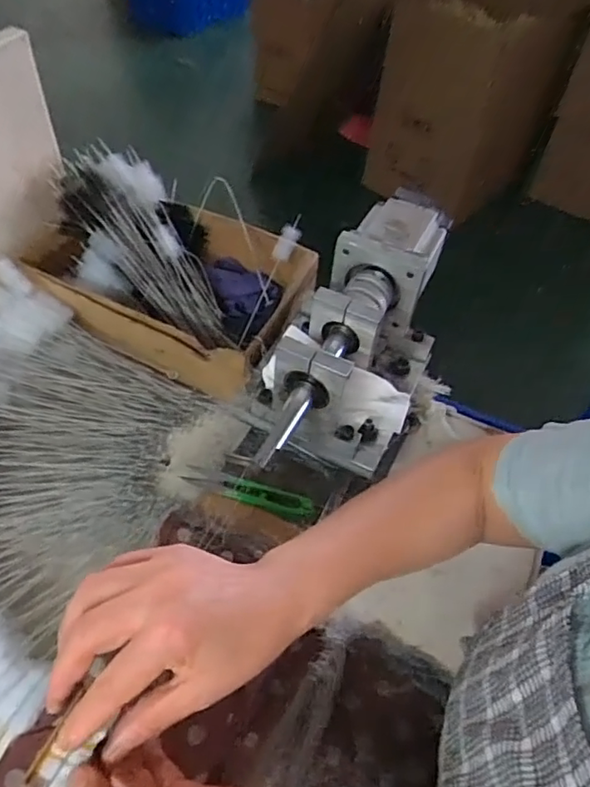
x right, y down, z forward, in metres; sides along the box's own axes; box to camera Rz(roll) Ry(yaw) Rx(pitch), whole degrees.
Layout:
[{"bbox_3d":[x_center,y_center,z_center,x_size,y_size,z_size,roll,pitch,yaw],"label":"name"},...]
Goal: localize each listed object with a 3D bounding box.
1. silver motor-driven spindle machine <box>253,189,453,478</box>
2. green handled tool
[{"bbox_3d":[0.065,-0.065,0.543,0.129,0.119,0.266,20,51,10],"label":"silver motor-driven spindle machine"},{"bbox_3d":[-0.041,0.087,0.510,0.115,0.009,0.024,16,50,7],"label":"green handled tool"}]

